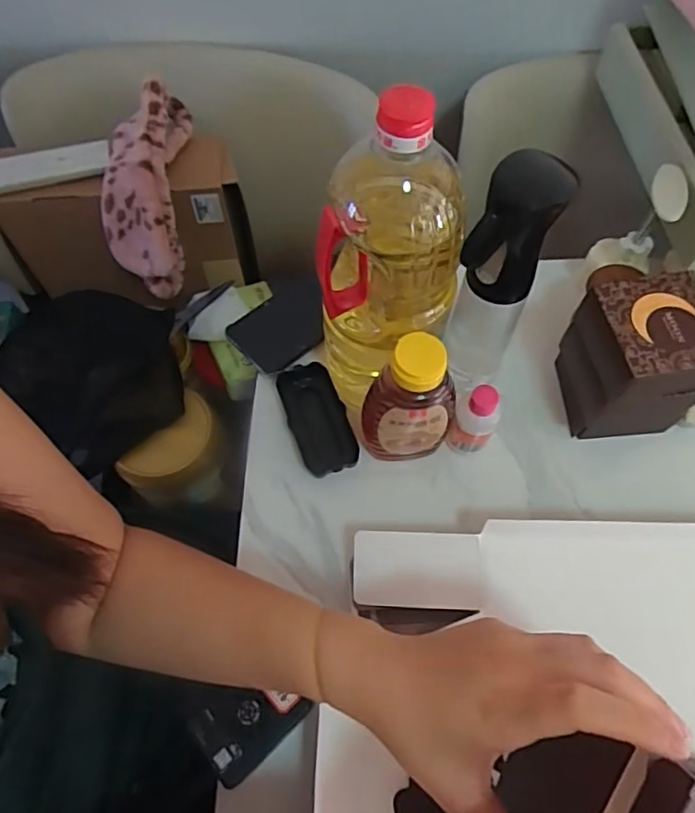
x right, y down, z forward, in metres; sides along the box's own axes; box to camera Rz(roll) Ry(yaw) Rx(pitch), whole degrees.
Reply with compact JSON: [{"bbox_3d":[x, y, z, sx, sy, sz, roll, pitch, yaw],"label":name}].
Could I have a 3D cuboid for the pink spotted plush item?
[{"bbox_3d":[-0.226,-0.242,0.650,0.081,0.081,0.222,6,98,3],"label":"pink spotted plush item"}]

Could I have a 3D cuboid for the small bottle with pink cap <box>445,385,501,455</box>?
[{"bbox_3d":[0.110,0.015,0.511,0.035,0.089,0.031,7,64,4],"label":"small bottle with pink cap"}]

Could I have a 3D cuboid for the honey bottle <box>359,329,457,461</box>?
[{"bbox_3d":[0.051,0.000,0.481,0.075,0.151,0.047,-6,64,-3],"label":"honey bottle"}]

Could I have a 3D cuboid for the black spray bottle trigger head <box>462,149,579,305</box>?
[{"bbox_3d":[0.117,-0.118,0.408,0.050,0.102,0.054,24,66,11],"label":"black spray bottle trigger head"}]

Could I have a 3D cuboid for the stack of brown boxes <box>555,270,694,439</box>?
[{"bbox_3d":[0.249,-0.037,0.504,0.099,0.133,0.089,-8,64,-4],"label":"stack of brown boxes"}]

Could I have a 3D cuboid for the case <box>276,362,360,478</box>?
[{"bbox_3d":[-0.028,0.012,0.545,0.052,0.019,0.115,-18,65,-8],"label":"case"}]

